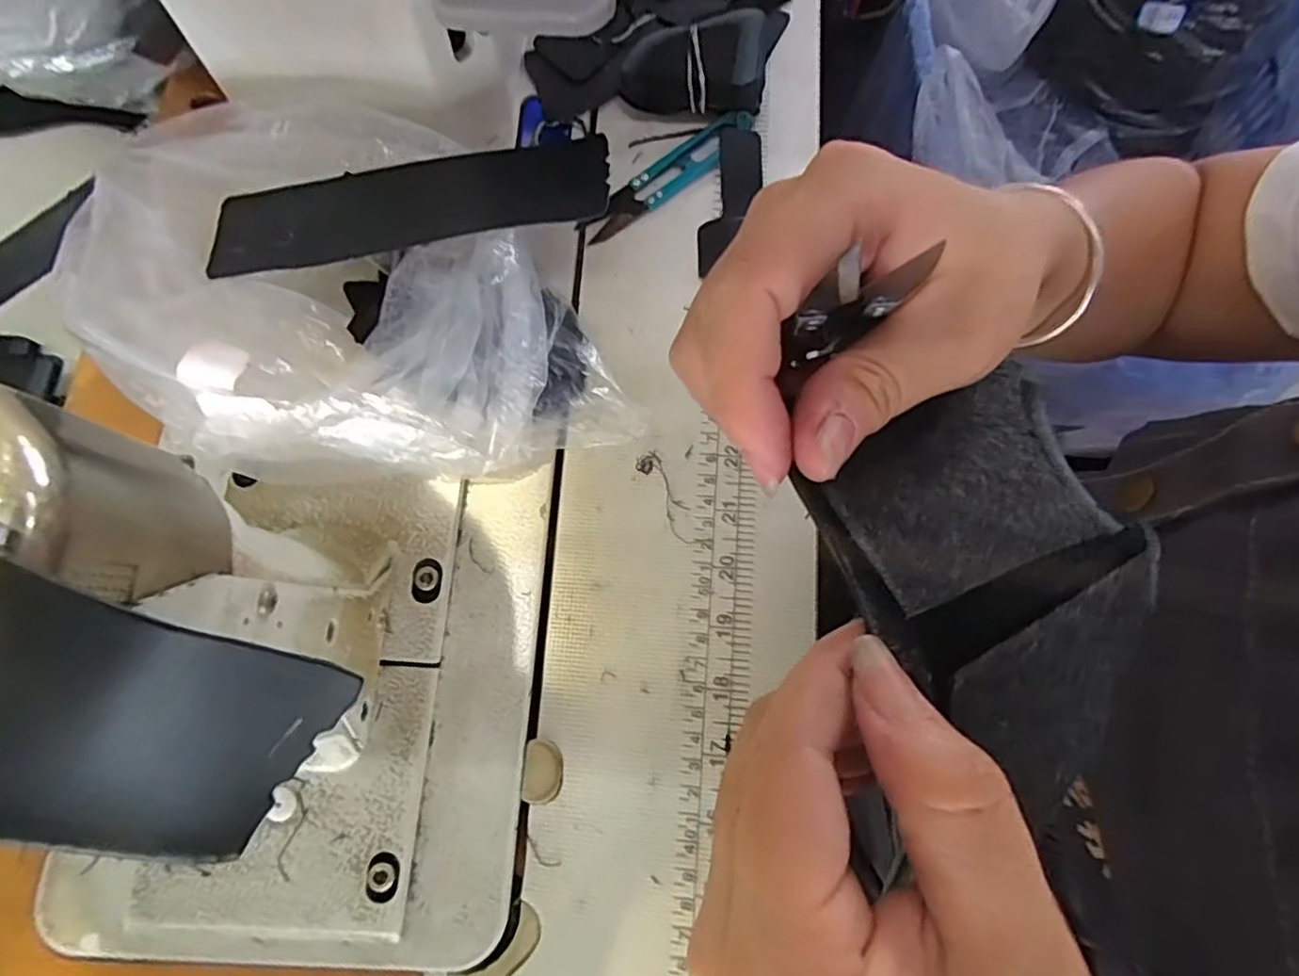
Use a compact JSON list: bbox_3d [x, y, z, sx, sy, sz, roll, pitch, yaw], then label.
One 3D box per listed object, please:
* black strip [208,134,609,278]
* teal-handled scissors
[{"bbox_3d":[-0.103,-0.124,0.278,0.170,0.005,0.047,-11,67,-2],"label":"black strip"},{"bbox_3d":[0.010,-0.159,0.323,0.097,0.015,0.020,-35,74,-4],"label":"teal-handled scissors"}]

